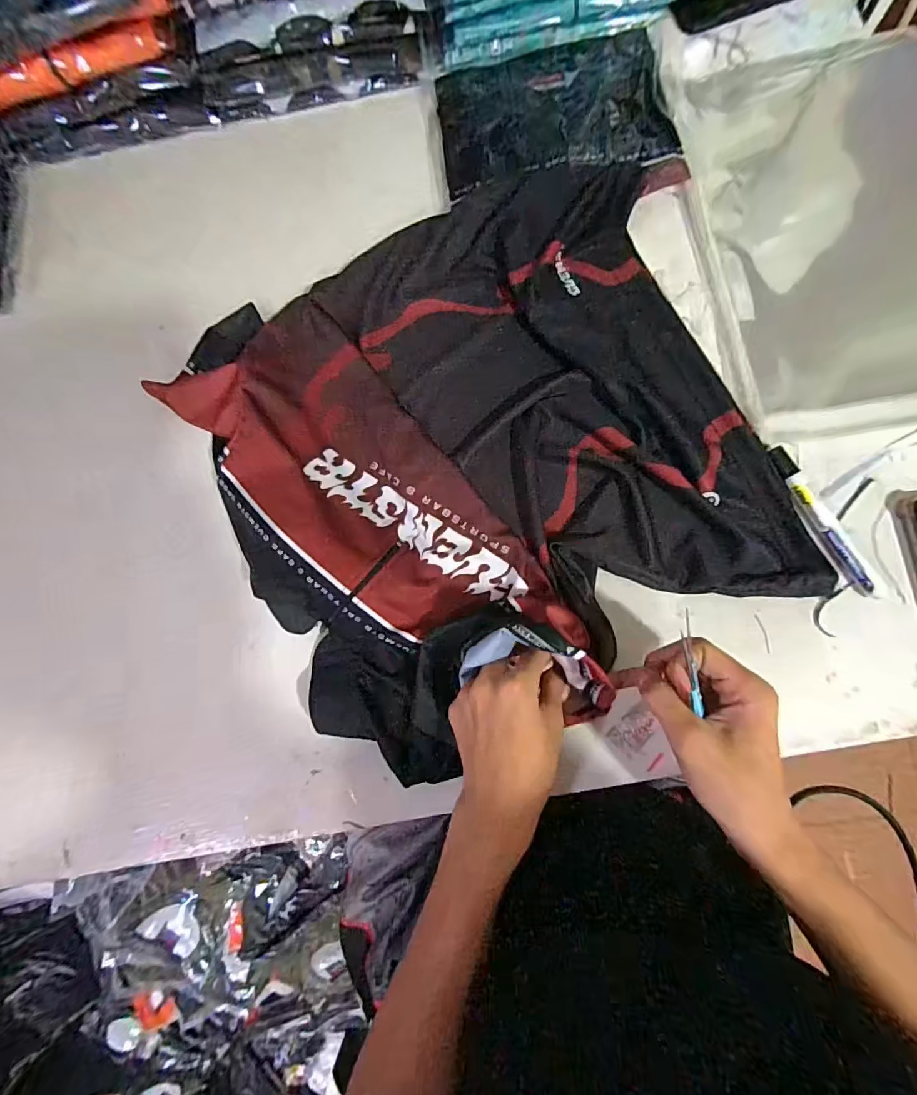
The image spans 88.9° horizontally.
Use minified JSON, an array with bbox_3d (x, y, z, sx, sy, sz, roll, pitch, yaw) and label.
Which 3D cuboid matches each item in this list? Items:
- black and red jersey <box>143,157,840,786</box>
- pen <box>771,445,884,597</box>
[{"bbox_3d":[0.025,-0.092,0.396,0.452,0.062,0.434,-26,80,0],"label":"black and red jersey"},{"bbox_3d":[0.295,-0.021,0.382,0.018,0.012,0.136,-24,80,-1],"label":"pen"}]

